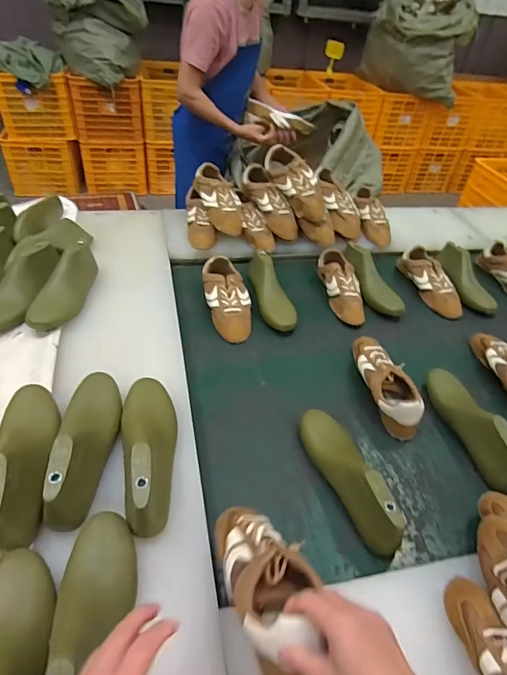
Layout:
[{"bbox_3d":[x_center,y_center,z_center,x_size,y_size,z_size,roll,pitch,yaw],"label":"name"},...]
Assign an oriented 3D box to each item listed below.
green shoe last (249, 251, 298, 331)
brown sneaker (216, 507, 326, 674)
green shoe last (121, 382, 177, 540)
[{"bbox_3d":[0.050,-0.121,1.040,0.081,0.089,0.250,-4,44,-10],"label":"green shoe last"},{"bbox_3d":[0.015,0.262,0.463,0.087,0.080,0.217,-6,19,-15],"label":"brown sneaker"},{"bbox_3d":[-0.155,0.150,0.637,0.085,0.073,0.268,-6,42,-14],"label":"green shoe last"}]

